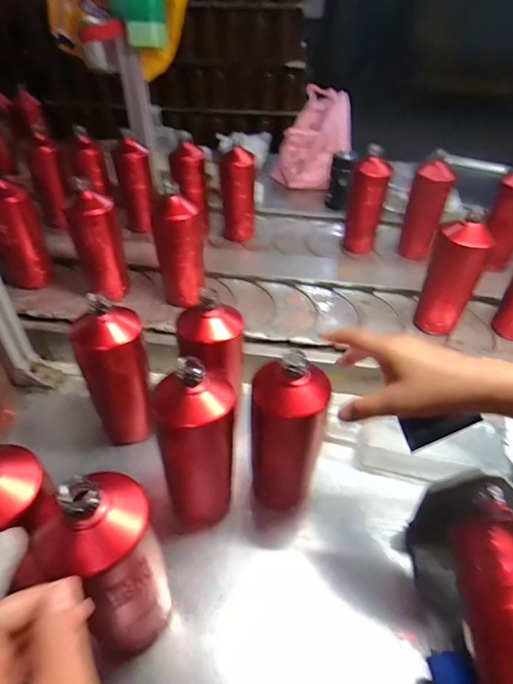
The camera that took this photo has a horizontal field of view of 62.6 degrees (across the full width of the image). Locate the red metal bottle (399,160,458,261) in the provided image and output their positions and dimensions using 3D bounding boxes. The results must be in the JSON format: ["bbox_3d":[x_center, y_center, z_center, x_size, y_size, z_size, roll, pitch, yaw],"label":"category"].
[{"bbox_3d":[0.338,-0.255,0.843,0.078,0.187,0.057,8,40,15],"label":"red metal bottle"}]

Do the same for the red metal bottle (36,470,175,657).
[{"bbox_3d":[-0.113,0.189,0.350,0.078,0.206,0.069,-24,42,-24],"label":"red metal bottle"}]

